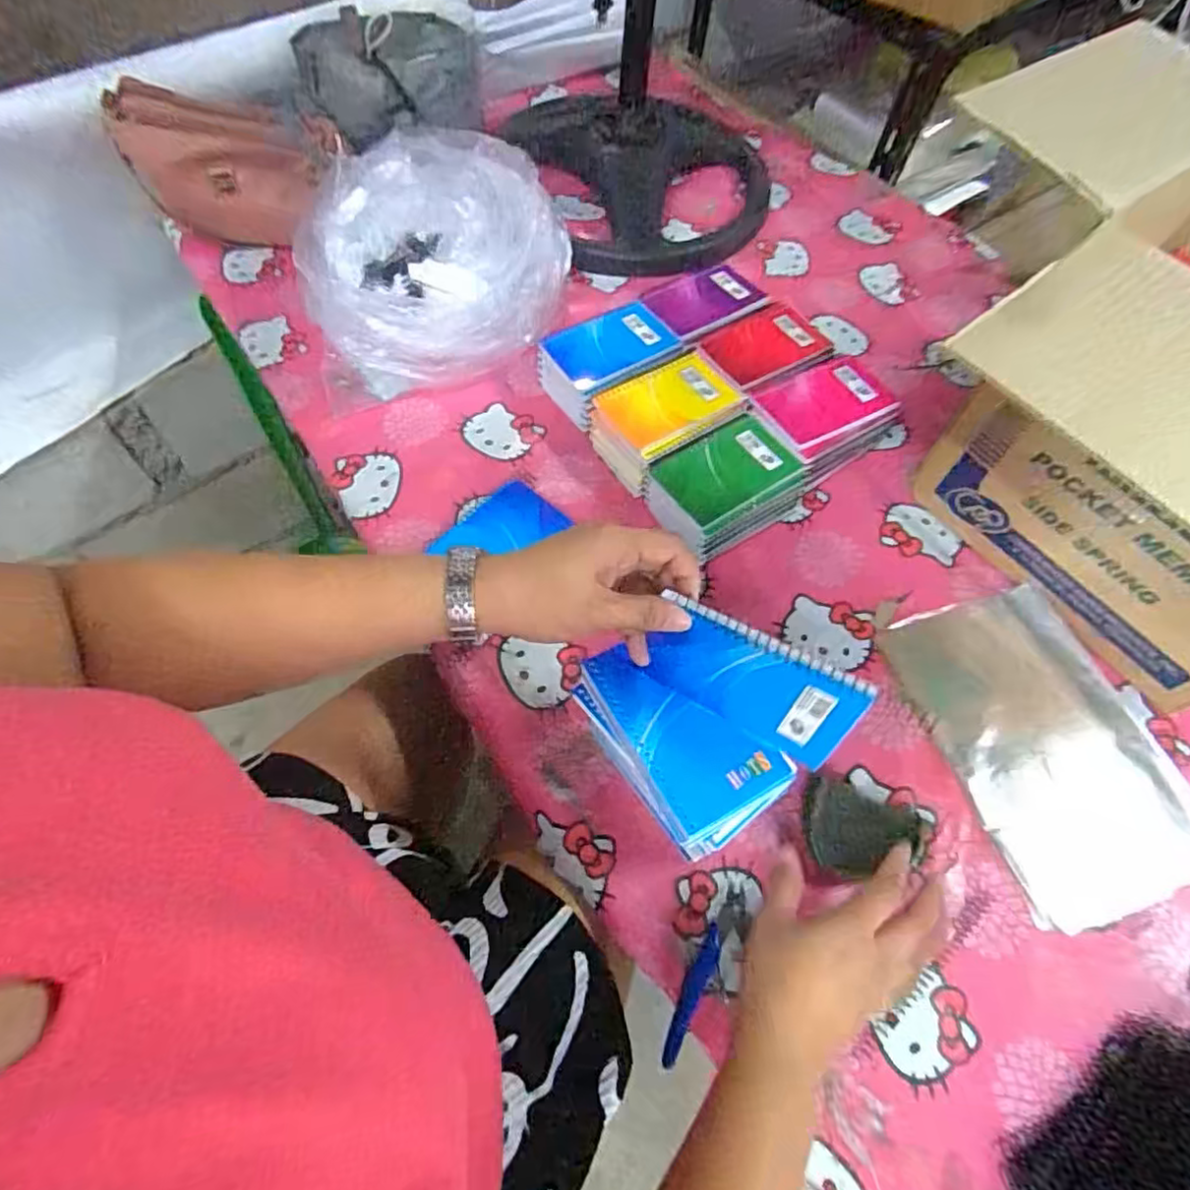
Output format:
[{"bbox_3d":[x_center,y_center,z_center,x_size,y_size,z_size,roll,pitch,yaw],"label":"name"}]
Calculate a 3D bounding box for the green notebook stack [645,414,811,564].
[{"bbox_3d":[0.121,-0.099,0.630,0.154,0.058,0.101,-34,67,-18],"label":"green notebook stack"}]

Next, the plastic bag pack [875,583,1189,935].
[{"bbox_3d":[0.372,0.119,0.546,0.167,0.011,0.262,-15,63,-9],"label":"plastic bag pack"}]

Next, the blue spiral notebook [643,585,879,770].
[{"bbox_3d":[0.093,0.053,0.392,0.118,0.078,0.005,28,47,11],"label":"blue spiral notebook"}]

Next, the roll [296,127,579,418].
[{"bbox_3d":[-0.172,-0.353,0.710,0.283,0.153,0.228,-17,63,-10],"label":"roll"}]

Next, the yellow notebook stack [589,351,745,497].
[{"bbox_3d":[0.069,-0.176,0.665,0.147,0.054,0.097,-31,67,-18],"label":"yellow notebook stack"}]

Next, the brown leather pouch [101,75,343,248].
[{"bbox_3d":[-0.402,-0.481,0.752,0.244,0.150,0.042,2,61,0],"label":"brown leather pouch"}]

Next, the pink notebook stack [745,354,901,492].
[{"bbox_3d":[0.231,-0.180,0.679,0.137,0.062,0.102,-29,66,-16],"label":"pink notebook stack"}]

